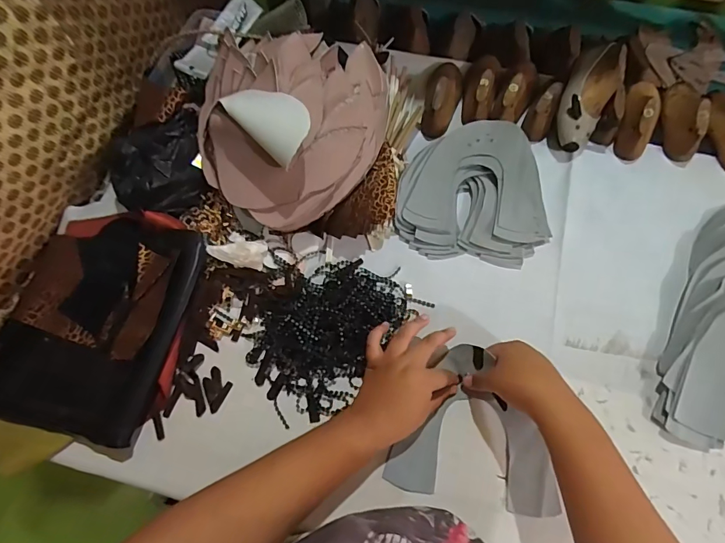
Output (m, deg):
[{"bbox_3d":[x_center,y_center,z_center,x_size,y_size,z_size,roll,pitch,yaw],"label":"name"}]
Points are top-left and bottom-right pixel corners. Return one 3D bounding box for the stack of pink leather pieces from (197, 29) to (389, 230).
[{"bbox_3d":[-0.085,-0.191,0.501,0.219,0.105,0.237,35,72,16],"label":"stack of pink leather pieces"}]

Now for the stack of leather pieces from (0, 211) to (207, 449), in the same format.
[{"bbox_3d":[-0.314,0.049,0.486,0.225,0.043,0.253,8,66,5],"label":"stack of leather pieces"}]

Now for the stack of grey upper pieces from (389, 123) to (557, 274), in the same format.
[{"bbox_3d":[0.146,-0.110,0.541,0.193,0.053,0.189,8,66,5],"label":"stack of grey upper pieces"}]

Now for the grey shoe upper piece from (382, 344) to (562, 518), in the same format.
[{"bbox_3d":[0.118,0.158,0.437,0.166,0.030,0.150,8,69,9],"label":"grey shoe upper piece"}]

